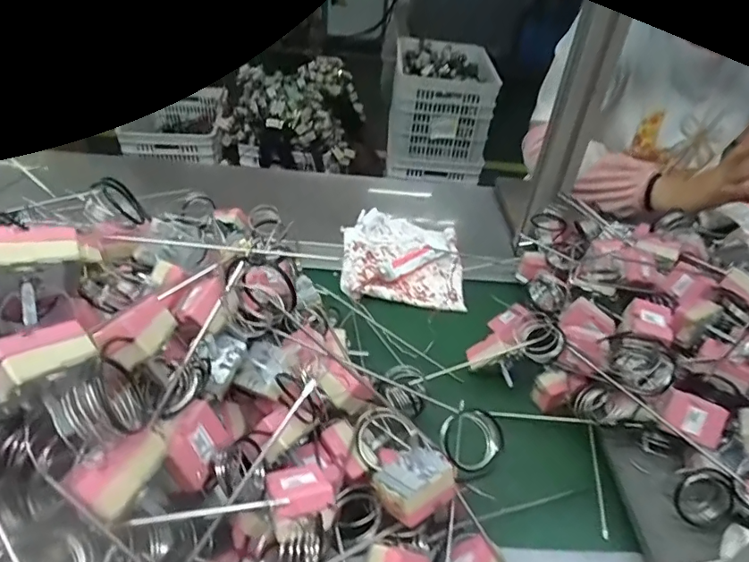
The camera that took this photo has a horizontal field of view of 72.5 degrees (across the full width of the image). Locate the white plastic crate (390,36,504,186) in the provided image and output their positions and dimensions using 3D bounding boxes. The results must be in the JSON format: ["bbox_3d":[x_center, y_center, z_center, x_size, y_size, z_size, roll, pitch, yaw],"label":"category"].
[{"bbox_3d":[0.220,-0.615,1.880,0.313,0.376,0.465,6,38,-1],"label":"white plastic crate"}]

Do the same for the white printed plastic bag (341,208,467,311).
[{"bbox_3d":[0.035,-0.034,0.664,0.148,0.028,0.172,5,38,-3],"label":"white printed plastic bag"}]

